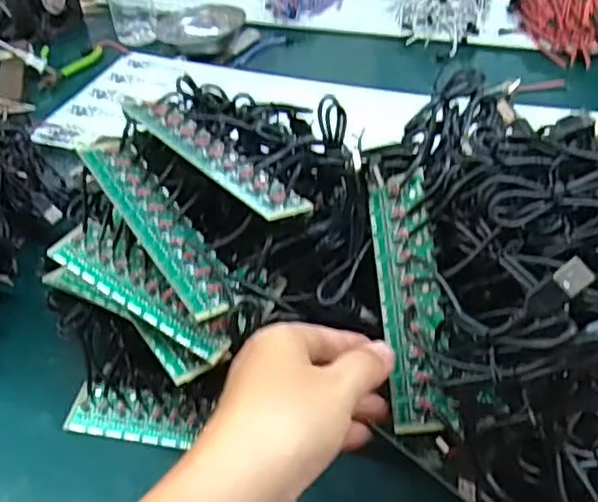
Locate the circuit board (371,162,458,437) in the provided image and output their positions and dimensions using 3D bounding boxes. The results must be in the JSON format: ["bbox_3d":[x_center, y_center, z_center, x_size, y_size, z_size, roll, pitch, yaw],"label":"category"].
[{"bbox_3d":[0.061,0.027,0.364,0.040,0.006,0.140,-19,69,39],"label":"circuit board"}]

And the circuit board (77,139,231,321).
[{"bbox_3d":[-0.086,-0.018,0.403,0.037,0.011,0.142,-28,66,-26],"label":"circuit board"}]

